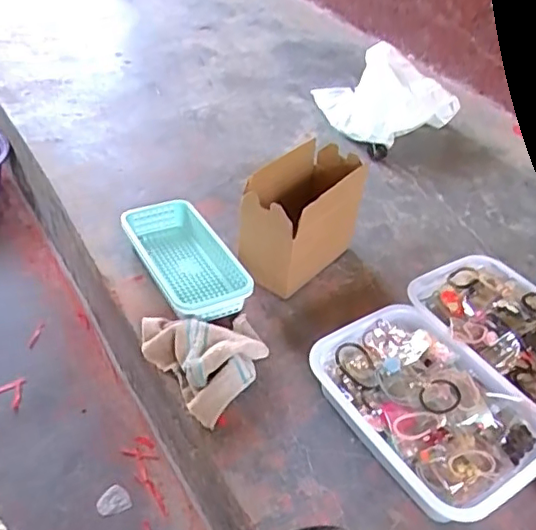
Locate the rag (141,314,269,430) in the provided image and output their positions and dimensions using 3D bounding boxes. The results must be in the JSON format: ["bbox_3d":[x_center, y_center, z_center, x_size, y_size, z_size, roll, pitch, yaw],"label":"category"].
[{"bbox_3d":[-0.079,0.114,0.824,0.162,0.061,0.189,-24,48,-32],"label":"rag"}]

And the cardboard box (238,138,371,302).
[{"bbox_3d":[0.054,-0.071,0.930,0.110,0.184,0.207,30,45,26],"label":"cardboard box"}]

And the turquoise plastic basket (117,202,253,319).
[{"bbox_3d":[-0.133,-0.013,0.938,0.132,0.066,0.263,-17,45,-26],"label":"turquoise plastic basket"}]

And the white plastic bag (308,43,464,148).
[{"bbox_3d":[0.247,-0.408,1.382,0.266,0.132,0.321,-25,48,-32],"label":"white plastic bag"}]

